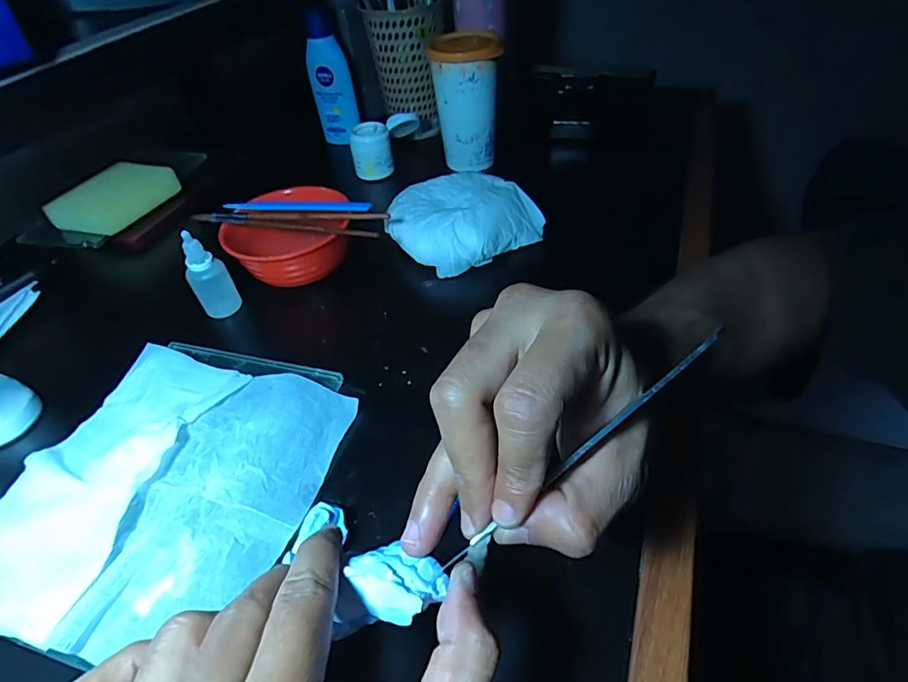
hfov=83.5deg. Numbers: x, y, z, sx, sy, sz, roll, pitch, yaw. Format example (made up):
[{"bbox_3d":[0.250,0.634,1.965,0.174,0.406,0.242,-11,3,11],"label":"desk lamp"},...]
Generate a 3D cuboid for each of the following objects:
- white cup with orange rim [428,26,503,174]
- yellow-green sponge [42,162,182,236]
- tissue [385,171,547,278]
[{"bbox_3d":[0.010,-0.258,0.555,0.070,0.123,0.072,-5,45,-4],"label":"white cup with orange rim"},{"bbox_3d":[-0.363,-0.152,0.546,0.074,0.030,0.106,16,49,21],"label":"yellow-green sponge"},{"bbox_3d":[0.004,-0.111,0.476,0.115,0.054,0.119,-30,52,-27],"label":"tissue"}]

